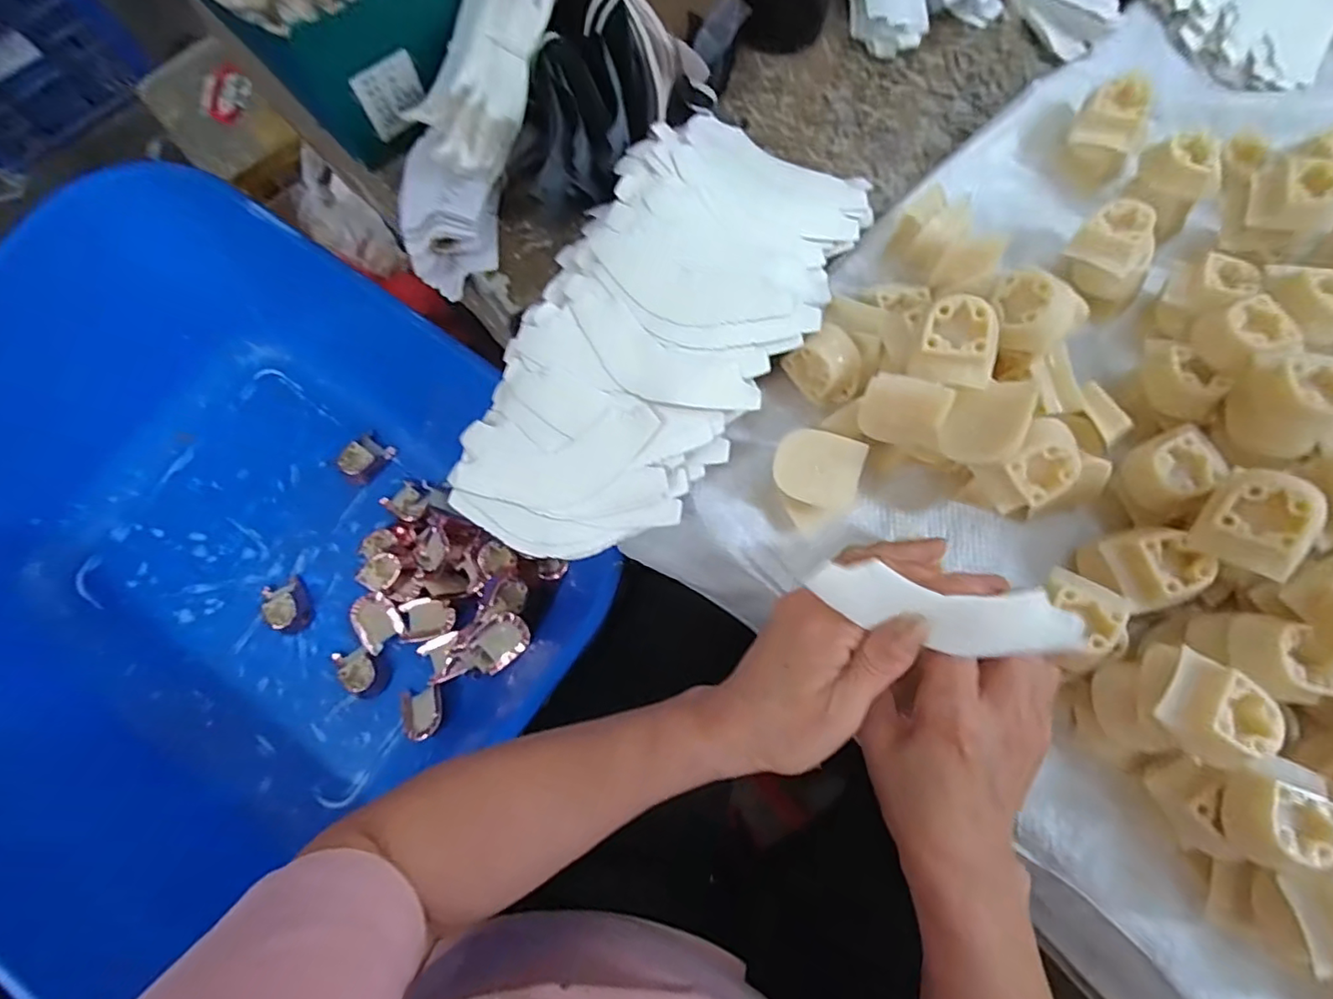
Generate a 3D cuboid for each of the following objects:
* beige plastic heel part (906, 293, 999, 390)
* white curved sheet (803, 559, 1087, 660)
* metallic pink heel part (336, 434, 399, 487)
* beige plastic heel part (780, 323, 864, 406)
[{"bbox_3d":[0.145,-0.077,0.292,0.037,0.027,0.034,21,78,6],"label":"beige plastic heel part"},{"bbox_3d":[0.119,0.047,0.243,0.116,0.034,0.008,14,33,-11],"label":"white curved sheet"},{"bbox_3d":[-0.312,-0.042,0.608,0.033,0.024,0.050,35,80,9],"label":"metallic pink heel part"},{"bbox_3d":[0.090,-0.074,0.334,0.031,0.029,0.038,-38,79,-7],"label":"beige plastic heel part"}]

